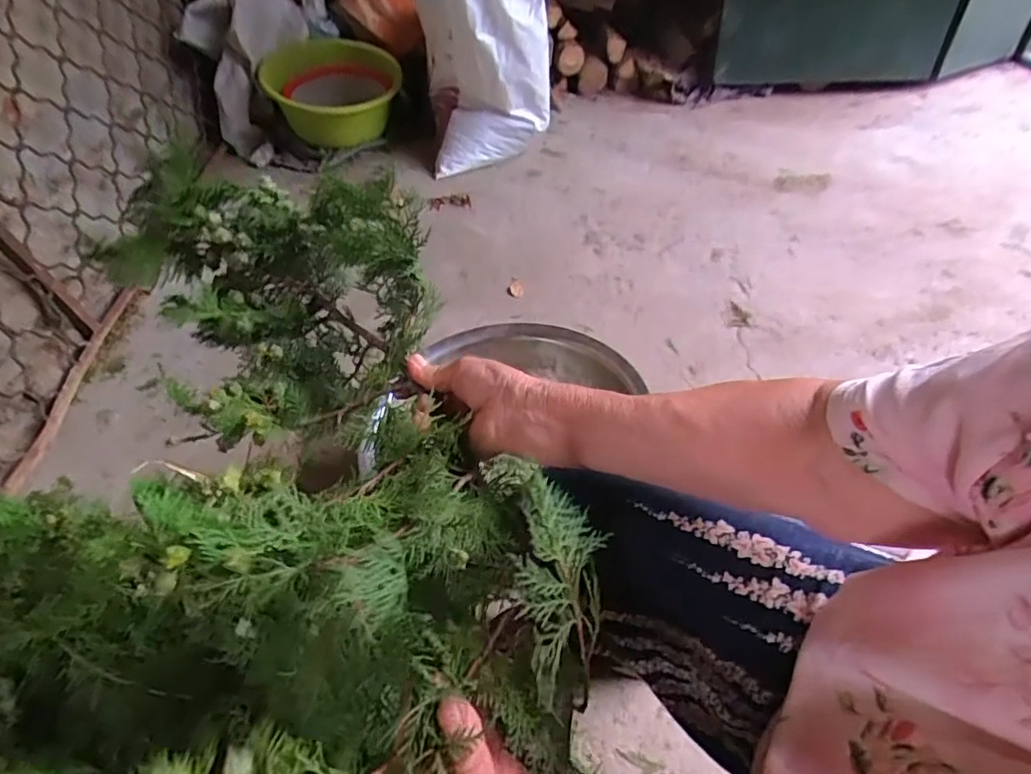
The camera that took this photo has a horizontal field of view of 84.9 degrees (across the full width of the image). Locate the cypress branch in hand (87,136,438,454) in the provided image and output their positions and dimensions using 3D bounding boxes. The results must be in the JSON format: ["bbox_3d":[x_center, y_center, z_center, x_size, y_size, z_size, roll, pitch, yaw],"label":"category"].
[{"bbox_3d":[-0.193,-0.088,0.491,0.200,0.143,0.265,-24,48,-17],"label":"cypress branch in hand"}]

